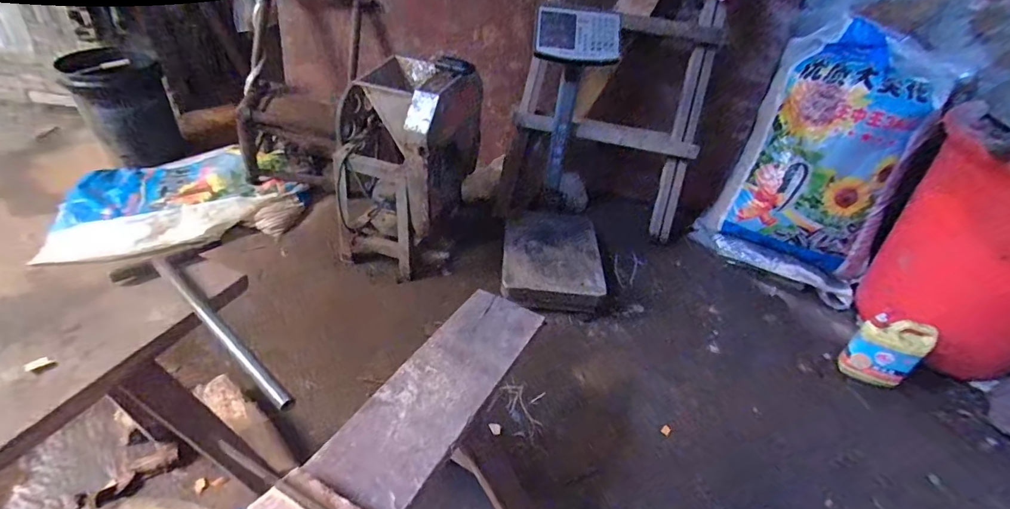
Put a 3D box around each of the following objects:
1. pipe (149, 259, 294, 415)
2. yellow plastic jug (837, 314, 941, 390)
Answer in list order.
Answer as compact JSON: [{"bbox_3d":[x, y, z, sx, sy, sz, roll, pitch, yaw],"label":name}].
[{"bbox_3d":[-0.429,0.106,0.680,0.386,0.027,0.022,31,44,28],"label":"pipe"},{"bbox_3d":[1.025,0.261,1.237,0.090,0.211,0.143,-26,52,-28],"label":"yellow plastic jug"}]

